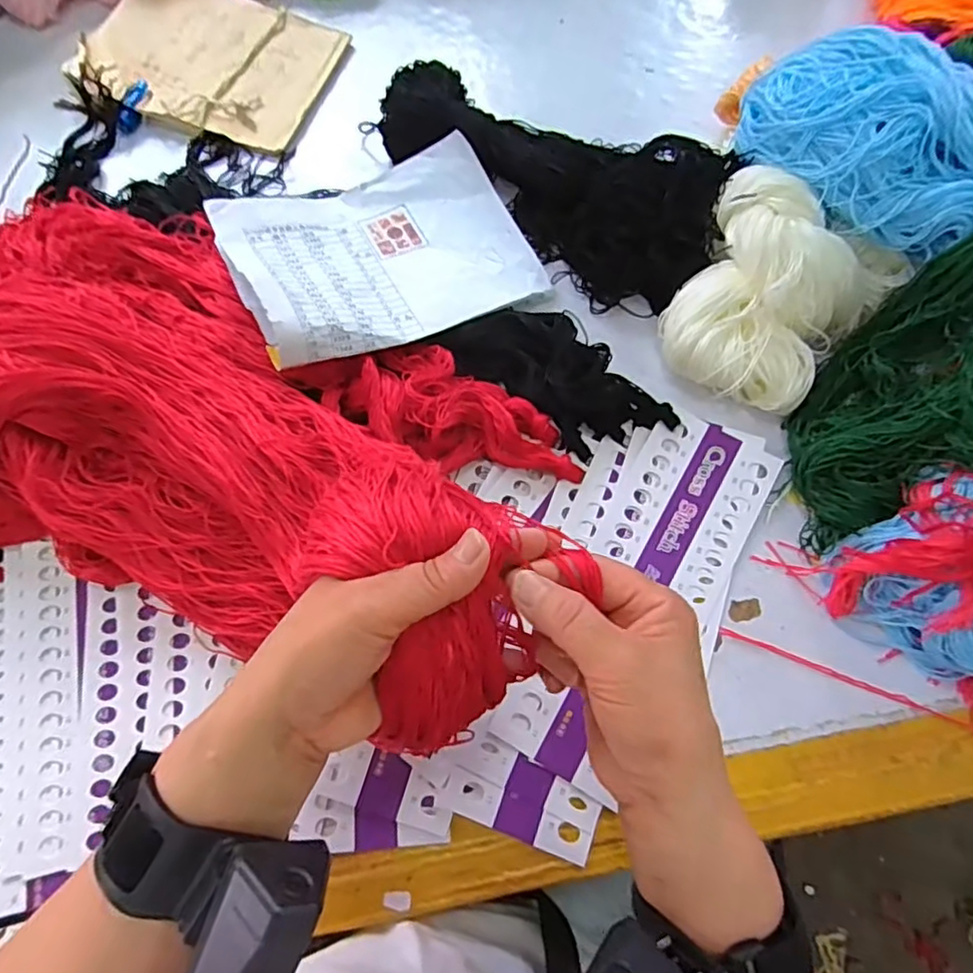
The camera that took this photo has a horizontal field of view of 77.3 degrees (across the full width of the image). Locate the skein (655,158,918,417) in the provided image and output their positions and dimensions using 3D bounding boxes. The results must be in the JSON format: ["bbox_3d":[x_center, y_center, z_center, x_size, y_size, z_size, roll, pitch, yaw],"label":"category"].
[{"bbox_3d":[0.189,-0.122,0.404,0.120,0.075,0.123,31,74,12],"label":"skein"}]

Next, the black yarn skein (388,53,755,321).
[{"bbox_3d":[0.037,-0.239,0.465,0.288,0.059,0.112,29,74,11],"label":"black yarn skein"}]

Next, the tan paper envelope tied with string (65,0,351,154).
[{"bbox_3d":[-0.241,-0.377,0.532,0.201,0.013,0.146,20,74,3],"label":"tan paper envelope tied with string"}]

